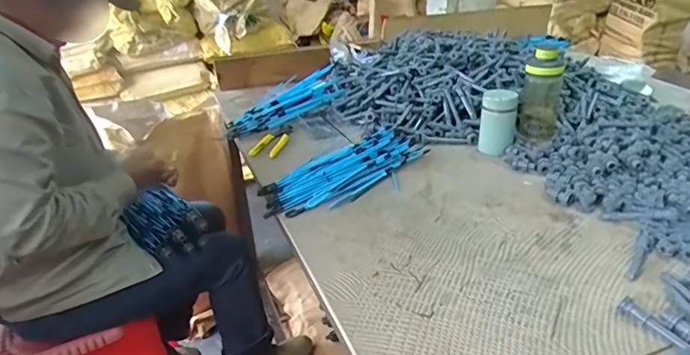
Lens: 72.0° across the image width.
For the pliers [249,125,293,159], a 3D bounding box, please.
[{"bbox_3d":[-0.156,-0.077,1.022,0.056,0.016,0.143,3,27,13],"label":"pliers"}]

